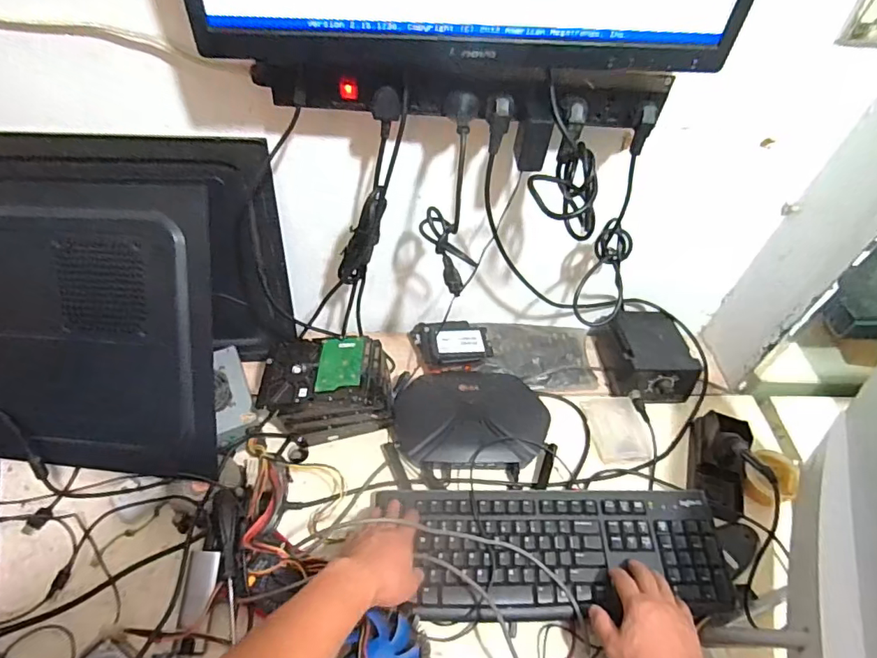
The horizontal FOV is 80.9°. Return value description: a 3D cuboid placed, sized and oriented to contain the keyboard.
[{"bbox_3d":[0.156,0.277,0.649,0.403,0.023,0.155,-1,51,-1],"label":"keyboard"}]

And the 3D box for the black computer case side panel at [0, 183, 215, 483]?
[{"bbox_3d":[-0.468,0.005,0.658,0.391,0.364,0.020,3,10,6],"label":"black computer case side panel"}]

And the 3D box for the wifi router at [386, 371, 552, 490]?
[{"bbox_3d":[0.050,0.146,0.792,0.240,0.042,0.180,4,50,-2],"label":"wifi router"}]

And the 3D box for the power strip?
[{"bbox_3d":[0.037,-0.251,0.549,0.452,0.057,0.066,-2,51,-7],"label":"power strip"}]

